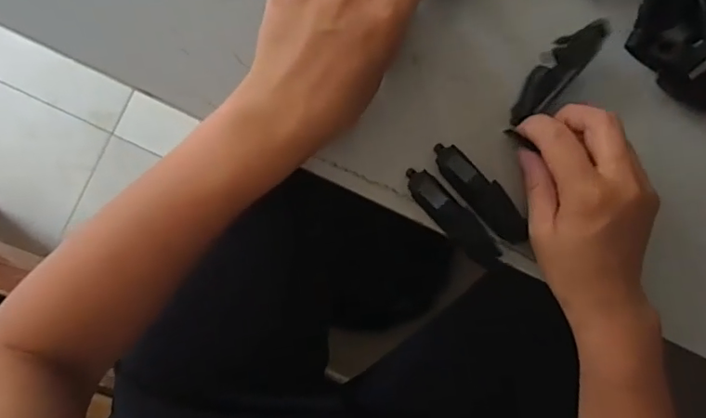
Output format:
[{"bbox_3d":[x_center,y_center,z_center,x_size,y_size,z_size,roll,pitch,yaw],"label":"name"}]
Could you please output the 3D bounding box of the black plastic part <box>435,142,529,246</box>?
[{"bbox_3d":[0.083,-0.010,0.345,0.021,0.011,0.079,-45,95,-4],"label":"black plastic part"}]

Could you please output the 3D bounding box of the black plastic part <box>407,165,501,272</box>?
[{"bbox_3d":[0.065,0.004,0.339,0.081,0.013,0.019,42,86,-5],"label":"black plastic part"}]

